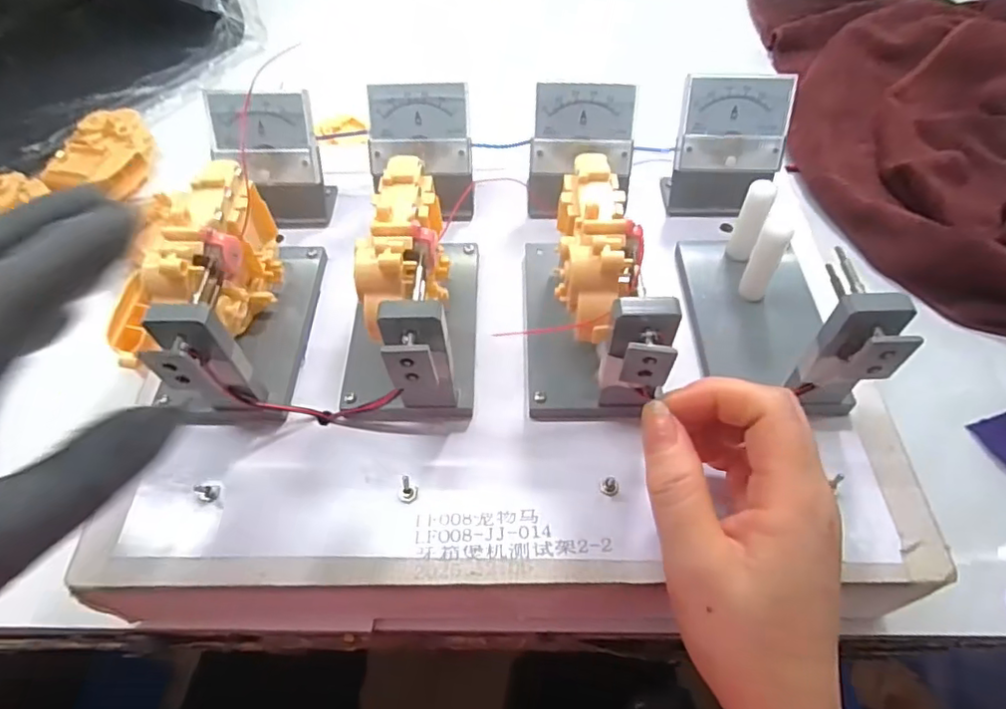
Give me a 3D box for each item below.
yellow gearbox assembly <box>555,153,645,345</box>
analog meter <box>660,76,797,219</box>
[{"bbox_3d":[0.046,-0.054,0.289,0.039,0.036,0.088,3,55,4],"label":"yellow gearbox assembly"},{"bbox_3d":[0.140,-0.126,0.366,0.066,0.072,0.048,2,55,4],"label":"analog meter"}]

